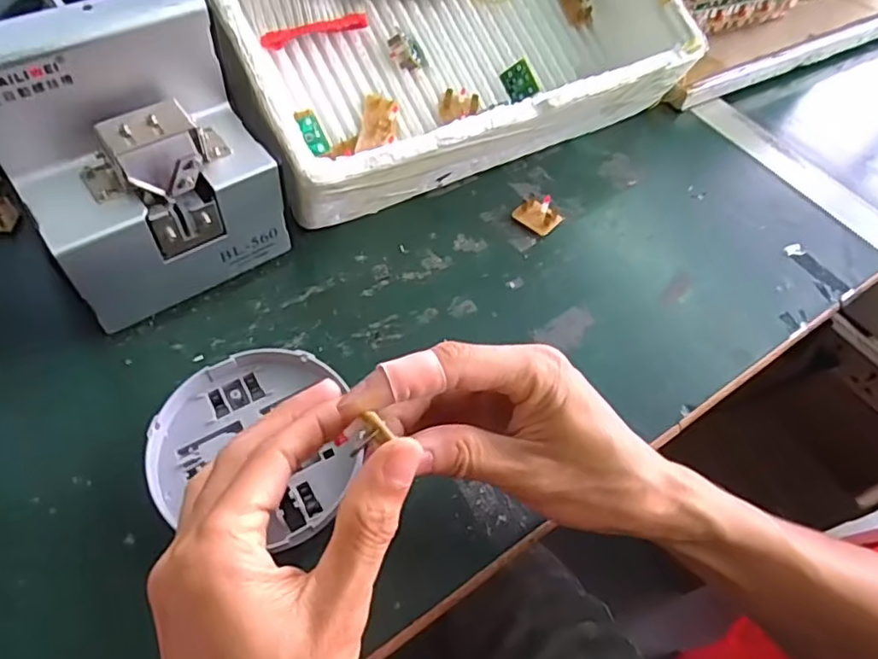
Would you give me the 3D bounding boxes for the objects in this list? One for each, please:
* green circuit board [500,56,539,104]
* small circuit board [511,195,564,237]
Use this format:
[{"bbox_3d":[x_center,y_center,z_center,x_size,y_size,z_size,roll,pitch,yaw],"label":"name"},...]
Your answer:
[{"bbox_3d":[0.062,-0.194,0.471,0.029,0.023,0.005,64,27,1],"label":"green circuit board"},{"bbox_3d":[0.073,-0.085,0.441,0.031,0.013,0.025,40,61,19],"label":"small circuit board"}]

